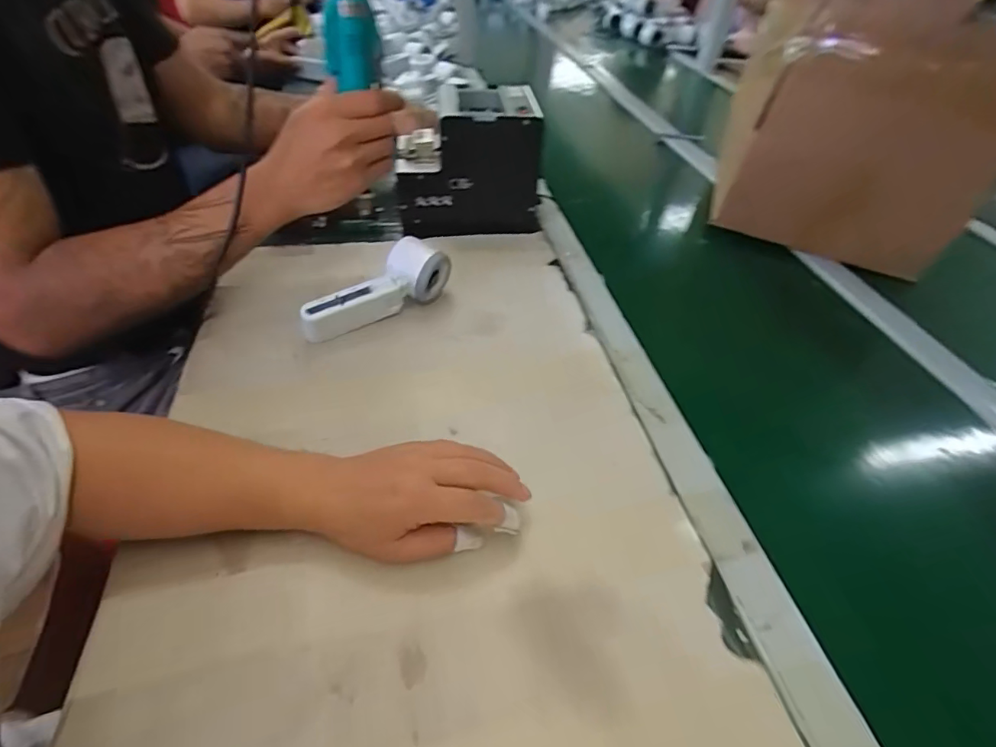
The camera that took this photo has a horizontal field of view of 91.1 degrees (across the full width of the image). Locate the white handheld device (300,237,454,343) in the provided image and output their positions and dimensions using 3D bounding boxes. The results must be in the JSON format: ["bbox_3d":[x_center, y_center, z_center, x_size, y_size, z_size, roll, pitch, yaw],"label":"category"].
[{"bbox_3d":[-0.124,-0.085,0.513,0.041,0.063,0.170,35,54,28],"label":"white handheld device"}]

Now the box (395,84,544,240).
[{"bbox_3d":[-0.043,-0.288,0.670,0.189,0.148,0.136,-4,47,-3],"label":"box"}]

